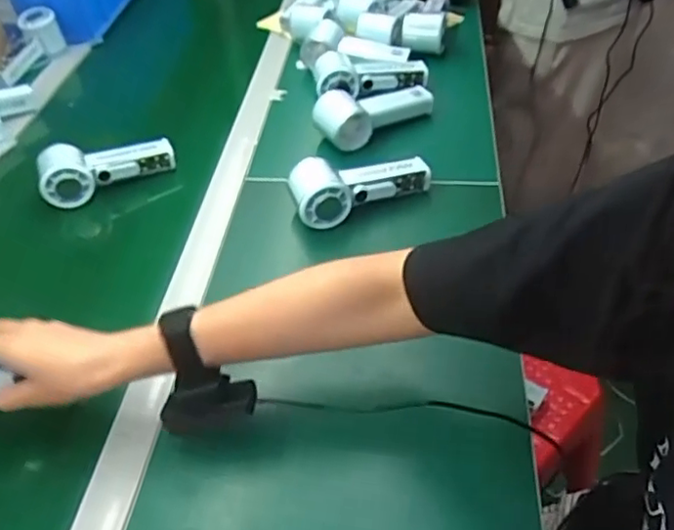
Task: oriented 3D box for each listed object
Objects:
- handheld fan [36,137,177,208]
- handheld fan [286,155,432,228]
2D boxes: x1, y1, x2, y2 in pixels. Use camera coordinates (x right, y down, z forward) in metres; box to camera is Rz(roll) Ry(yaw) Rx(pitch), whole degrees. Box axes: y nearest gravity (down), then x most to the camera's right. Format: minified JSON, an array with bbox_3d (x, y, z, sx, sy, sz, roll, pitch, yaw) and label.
[{"bbox_3d":[-0.272,-0.119,0.742,0.156,0.057,0.043,-19,46,-12],"label":"handheld fan"},{"bbox_3d":[0.029,-0.083,0.662,0.147,0.065,0.052,-11,45,-5],"label":"handheld fan"}]

